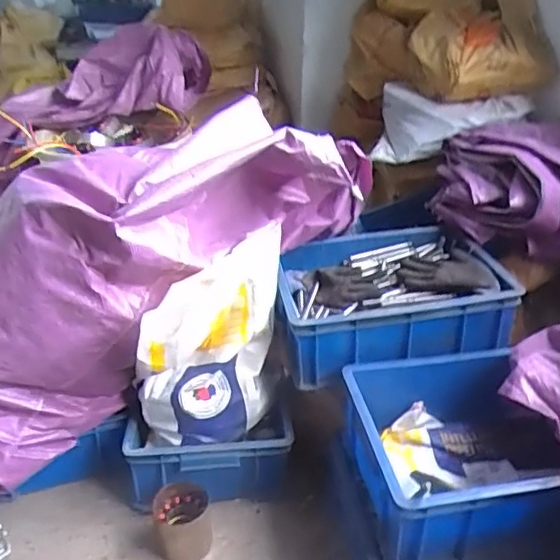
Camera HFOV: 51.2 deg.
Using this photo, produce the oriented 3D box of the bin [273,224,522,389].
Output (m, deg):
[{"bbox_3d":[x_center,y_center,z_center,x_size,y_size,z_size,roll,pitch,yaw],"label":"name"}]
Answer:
[{"bbox_3d":[0.191,0.021,1.110,0.389,0.132,0.325,-3,30,-6],"label":"bin"}]

